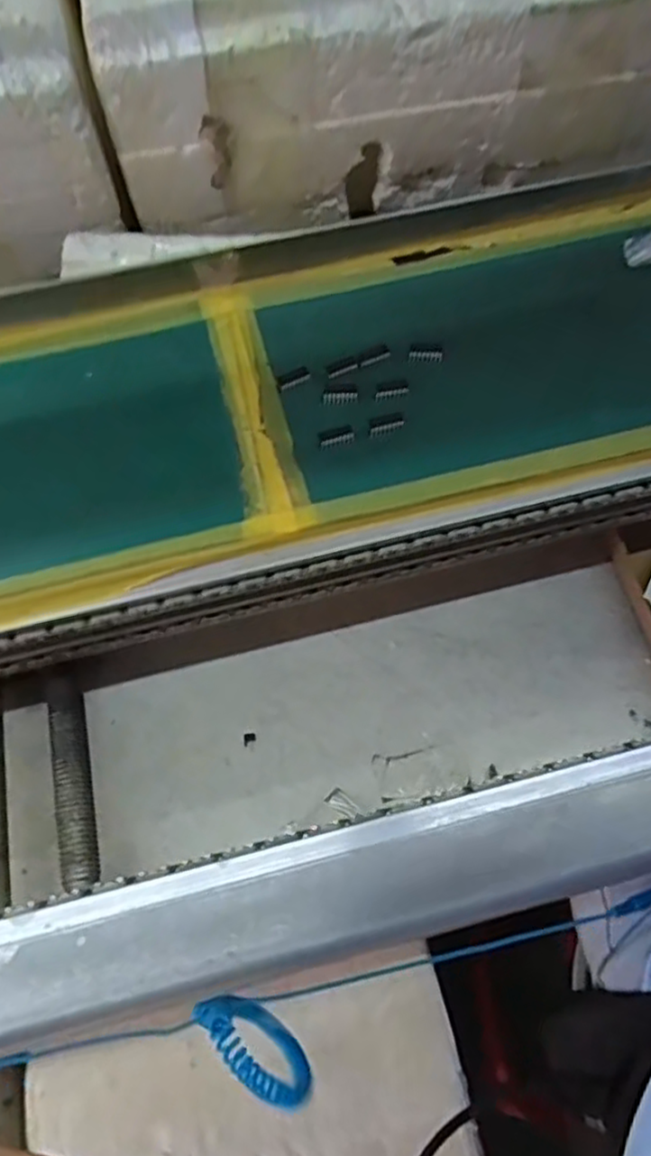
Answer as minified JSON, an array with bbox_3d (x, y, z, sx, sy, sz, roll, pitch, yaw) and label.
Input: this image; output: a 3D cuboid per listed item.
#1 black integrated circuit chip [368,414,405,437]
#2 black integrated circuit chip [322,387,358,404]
[{"bbox_3d":[0.033,-0.084,0.374,0.021,0.004,0.007,-16,66,-5],"label":"black integrated circuit chip"},{"bbox_3d":[0.008,-0.103,0.383,0.021,0.004,0.009,-9,66,-2],"label":"black integrated circuit chip"}]

